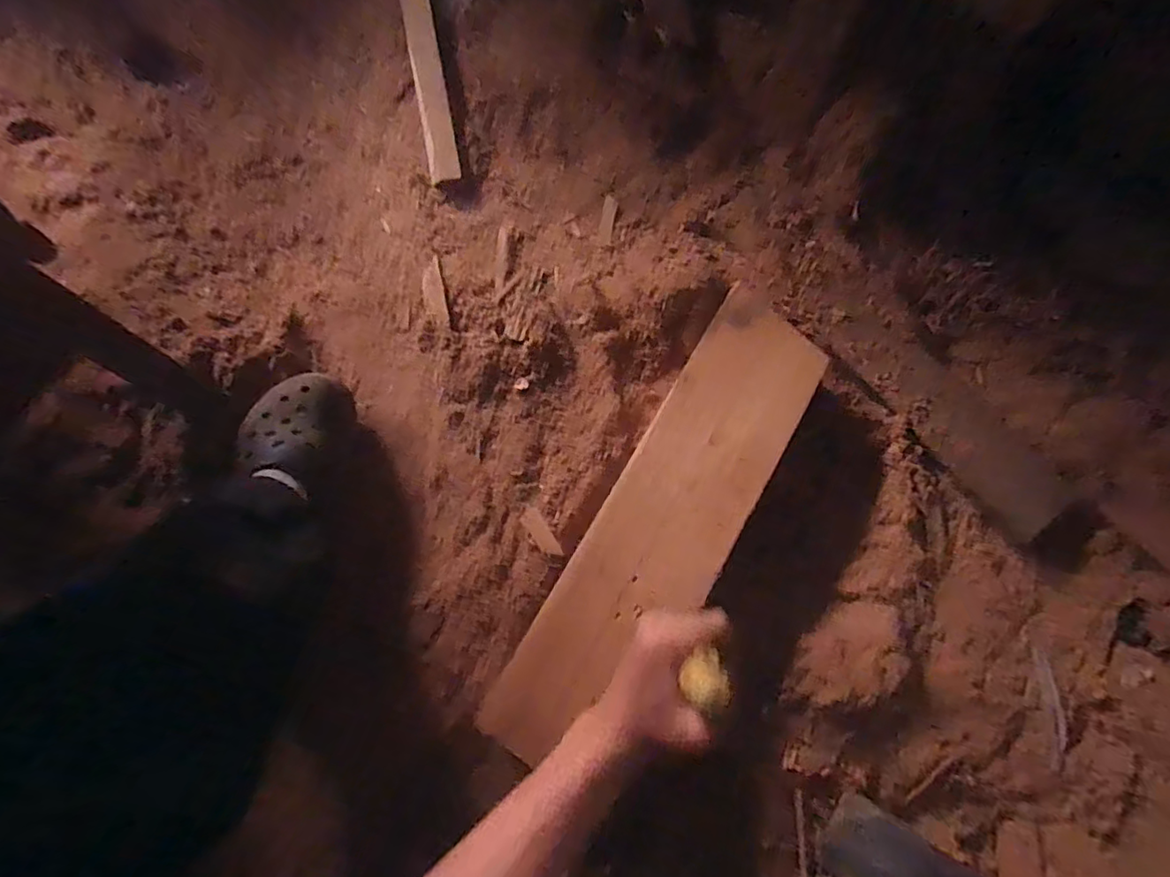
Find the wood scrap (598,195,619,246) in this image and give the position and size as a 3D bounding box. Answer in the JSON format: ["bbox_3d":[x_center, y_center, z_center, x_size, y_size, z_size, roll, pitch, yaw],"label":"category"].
[{"bbox_3d":[0.028,-0.269,0.723,0.017,0.004,0.070,9,72,3],"label":"wood scrap"}]

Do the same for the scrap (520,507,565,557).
[{"bbox_3d":[-0.043,0.094,0.582,0.019,0.004,0.059,-35,63,-10],"label":"scrap"}]

